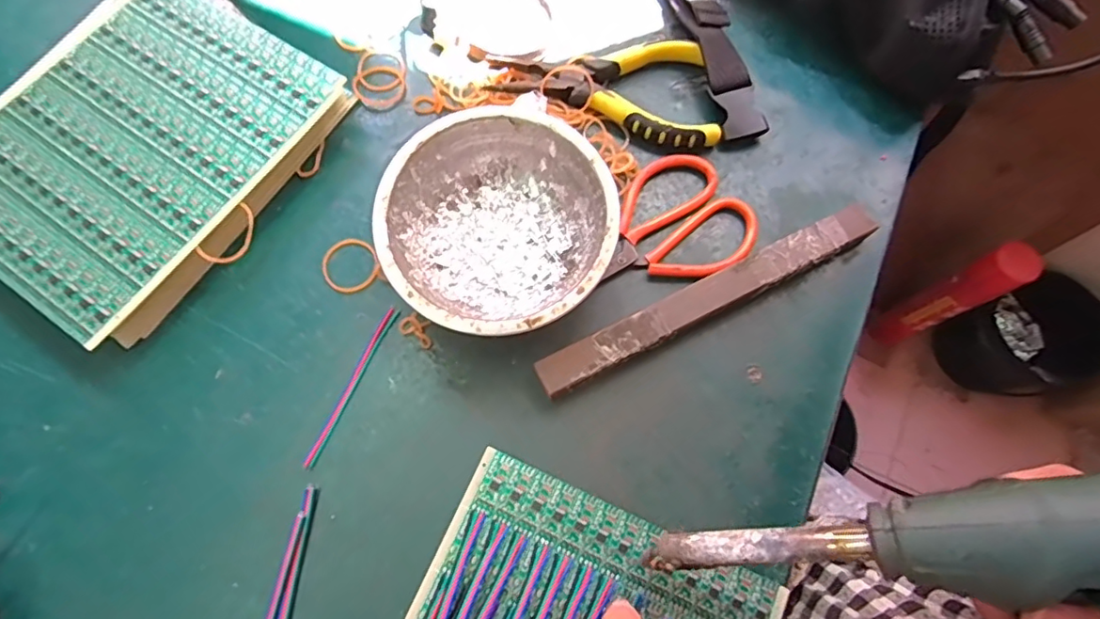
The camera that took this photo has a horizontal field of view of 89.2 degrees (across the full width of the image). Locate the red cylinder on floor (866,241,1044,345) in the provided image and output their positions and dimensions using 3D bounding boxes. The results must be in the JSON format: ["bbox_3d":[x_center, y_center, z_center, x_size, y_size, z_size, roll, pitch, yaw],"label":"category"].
[{"bbox_3d":[0.676,-0.012,0.965,0.073,0.350,0.065,-23,73,-8],"label":"red cylinder on floor"}]

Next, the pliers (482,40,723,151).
[{"bbox_3d":[0.040,-0.151,0.363,0.150,0.017,0.070,16,72,5],"label":"pliers"}]

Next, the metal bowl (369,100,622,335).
[{"bbox_3d":[-0.029,-0.046,0.313,0.124,0.044,0.125,0,71,-1],"label":"metal bowl"}]

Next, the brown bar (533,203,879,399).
[{"bbox_3d":[0.092,-0.007,0.319,0.215,0.016,0.021,-26,73,-9],"label":"brown bar"}]

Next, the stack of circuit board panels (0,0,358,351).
[{"bbox_3d":[-0.249,-0.100,0.342,0.178,0.031,0.201,34,74,10],"label":"stack of circuit board panels"}]

